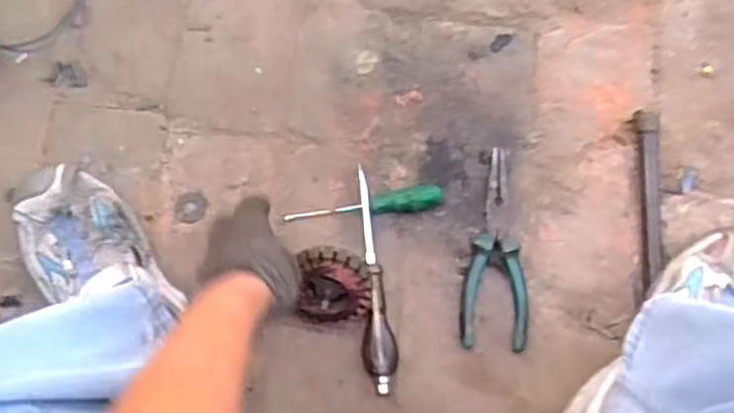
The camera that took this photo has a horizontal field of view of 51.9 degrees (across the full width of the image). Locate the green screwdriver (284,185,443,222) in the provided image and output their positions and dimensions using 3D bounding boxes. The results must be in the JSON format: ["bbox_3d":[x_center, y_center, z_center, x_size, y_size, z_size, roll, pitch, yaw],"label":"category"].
[{"bbox_3d":[-0.002,0.002,0.712,0.148,0.023,0.024,-12,79,-3],"label":"green screwdriver"}]

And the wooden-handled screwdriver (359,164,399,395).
[{"bbox_3d":[0.007,0.069,0.699,0.030,0.028,0.201,-5,79,-2],"label":"wooden-handled screwdriver"}]

